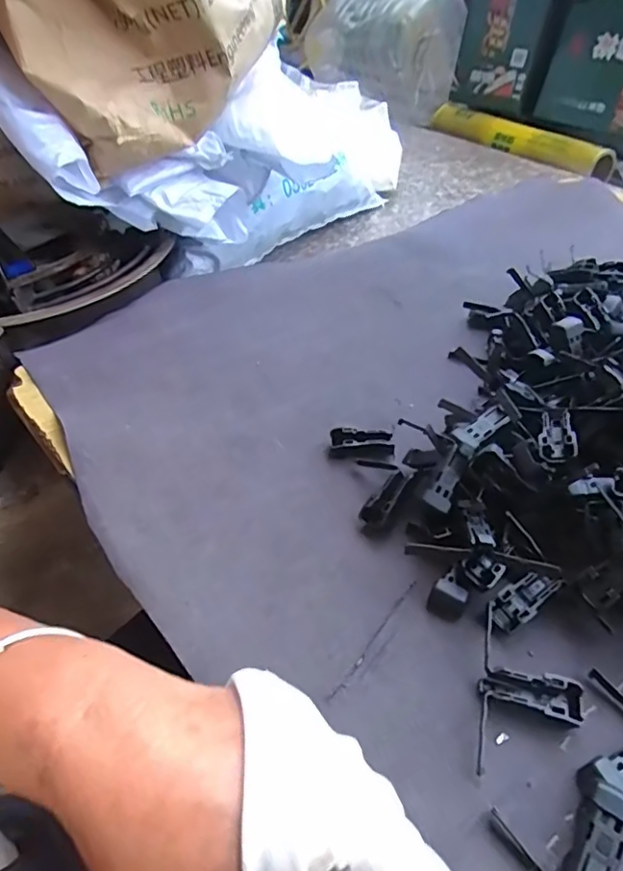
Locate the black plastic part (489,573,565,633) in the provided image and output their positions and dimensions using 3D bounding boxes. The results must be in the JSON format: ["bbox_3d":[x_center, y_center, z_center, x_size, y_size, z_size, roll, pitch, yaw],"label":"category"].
[{"bbox_3d":[0.123,0.094,0.326,0.043,0.021,0.019,-31,50,-9],"label":"black plastic part"}]

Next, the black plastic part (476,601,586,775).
[{"bbox_3d":[0.114,0.133,0.292,0.052,0.016,0.082,12,44,11],"label":"black plastic part"}]

